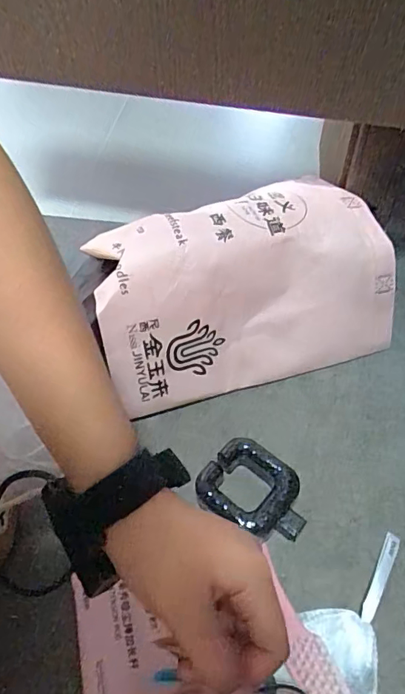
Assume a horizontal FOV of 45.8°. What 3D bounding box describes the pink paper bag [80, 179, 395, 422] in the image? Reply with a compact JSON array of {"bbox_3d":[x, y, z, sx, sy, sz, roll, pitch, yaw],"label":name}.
[{"bbox_3d":[0.038,-0.075,0.521,0.310,0.146,0.194,-16,55,-10],"label":"pink paper bag"}]

